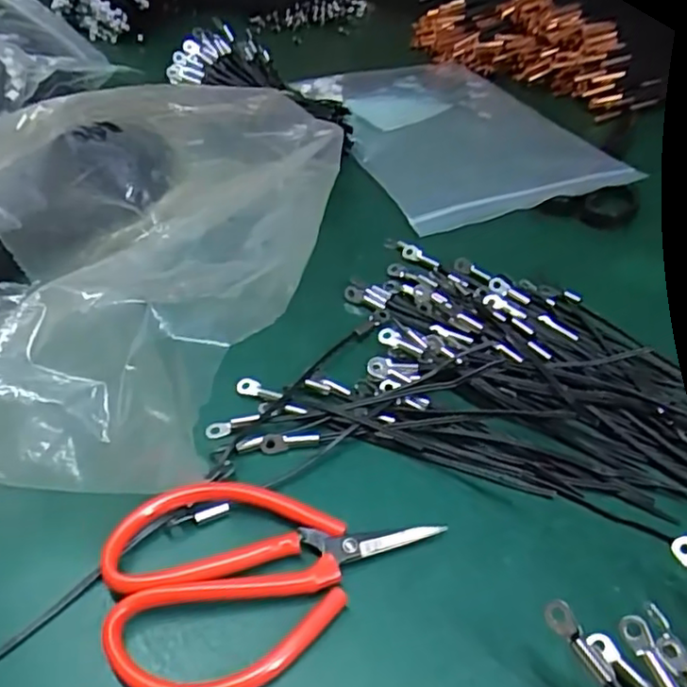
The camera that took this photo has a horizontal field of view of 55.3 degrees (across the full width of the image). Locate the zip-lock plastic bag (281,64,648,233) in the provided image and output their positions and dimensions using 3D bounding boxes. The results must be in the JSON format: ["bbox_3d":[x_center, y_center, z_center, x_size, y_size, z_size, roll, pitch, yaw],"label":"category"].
[{"bbox_3d":[0.082,-0.153,0.463,0.165,0.018,0.213,-14,46,-13],"label":"zip-lock plastic bag"}]

